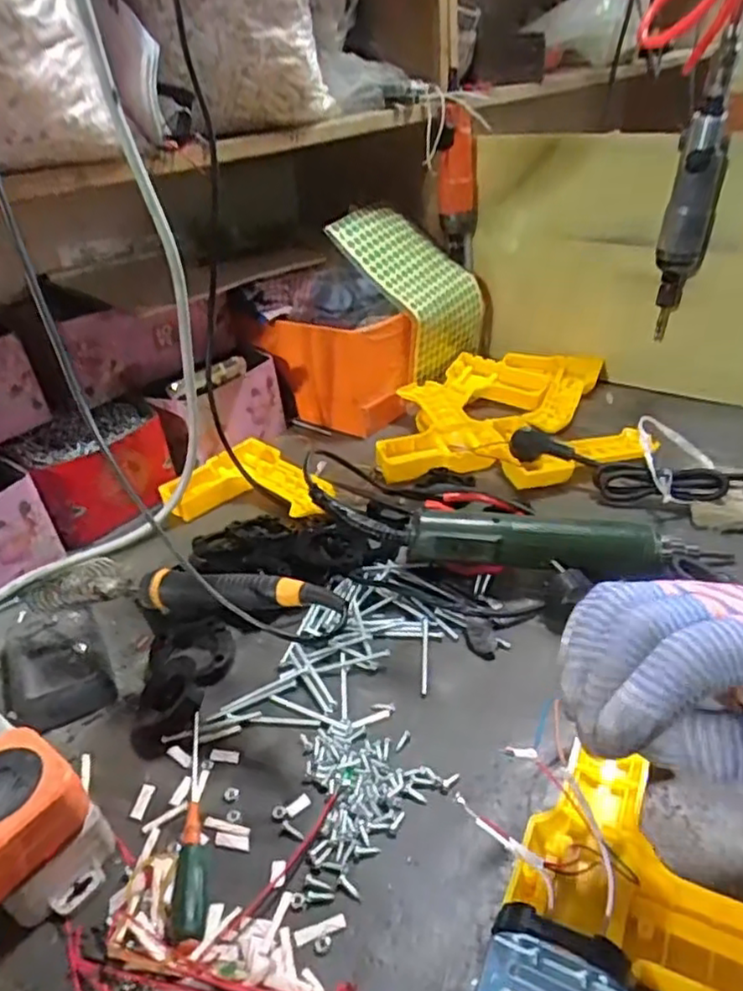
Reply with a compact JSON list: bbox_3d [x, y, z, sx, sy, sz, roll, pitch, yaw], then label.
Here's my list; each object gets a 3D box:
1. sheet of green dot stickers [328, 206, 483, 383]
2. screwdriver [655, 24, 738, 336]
[{"bbox_3d":[0.046,-0.242,0.798,0.115,0.178,0.147,19,41,33],"label":"sheet of green dot stickers"},{"bbox_3d":[0.316,-0.290,0.659,0.045,0.257,0.041,12,37,25],"label":"screwdriver"}]

